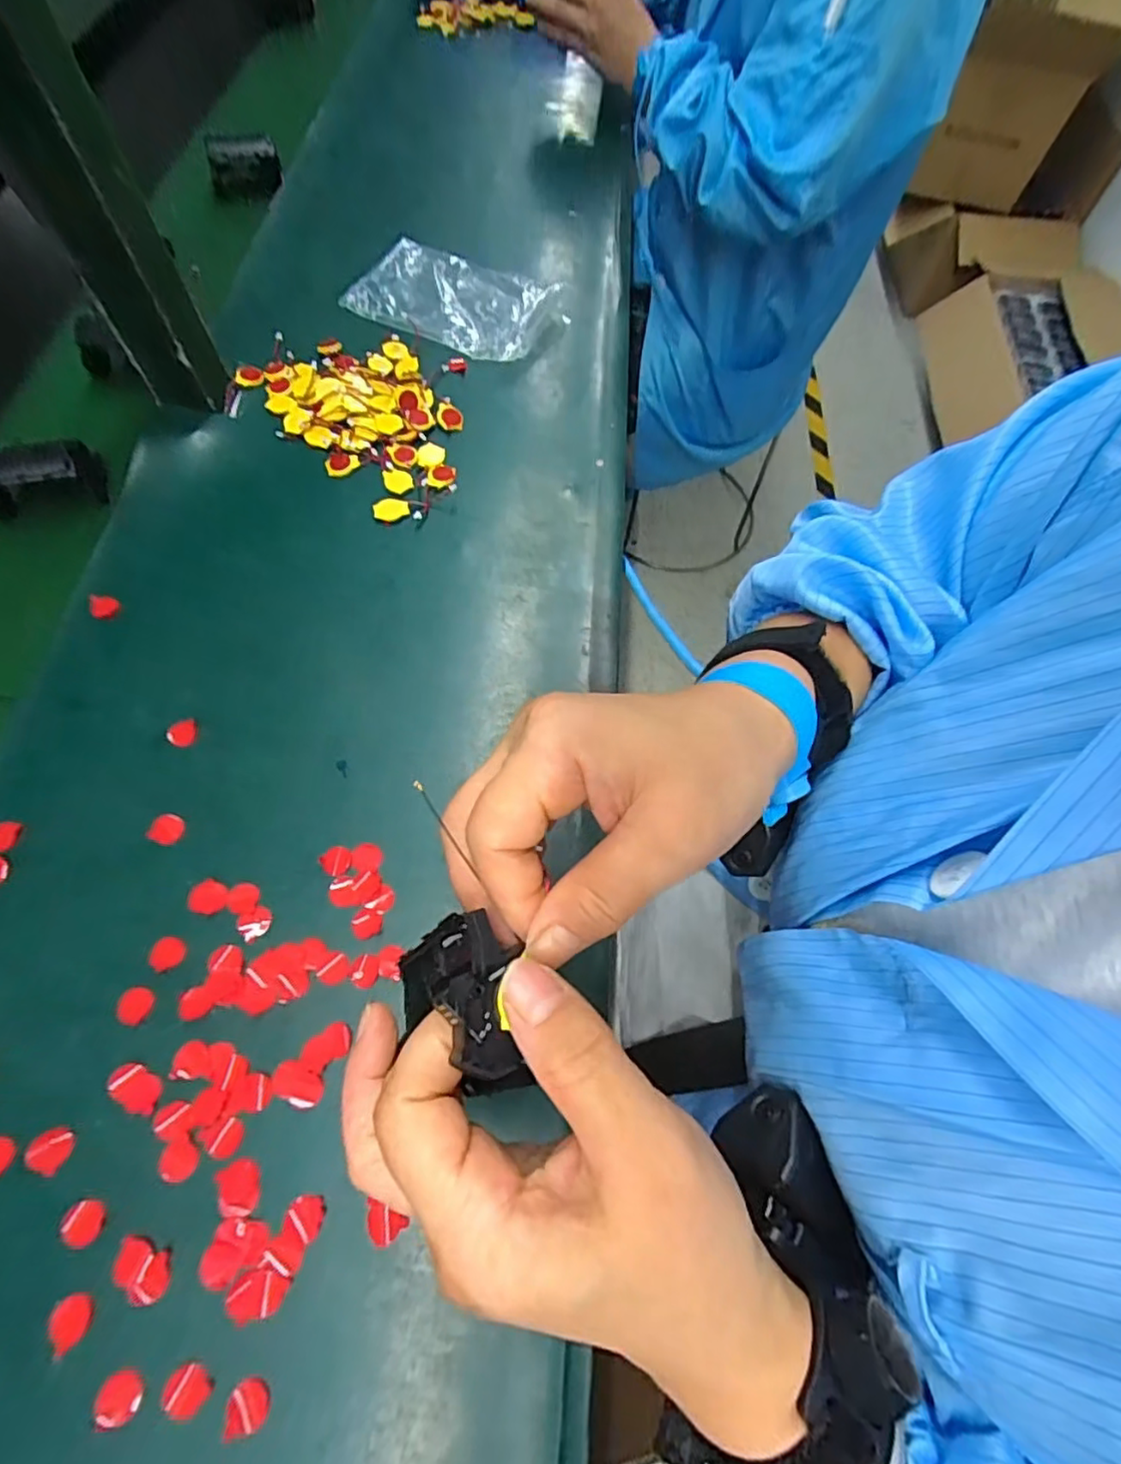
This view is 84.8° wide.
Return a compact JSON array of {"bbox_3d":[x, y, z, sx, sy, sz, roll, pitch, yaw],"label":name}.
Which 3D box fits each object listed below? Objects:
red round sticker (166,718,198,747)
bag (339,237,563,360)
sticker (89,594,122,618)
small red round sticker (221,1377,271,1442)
[{"bbox_3d":[-0.224,0.001,0.364,0.016,0.004,0.017,3,69,-8],"label":"red round sticker"},{"bbox_3d":[-0.099,-0.392,0.550,0.175,0.021,0.125,21,65,6],"label":"bag"},{"bbox_3d":[-0.298,-0.081,0.400,0.022,0.004,0.016,10,69,1],"label":"sticker"},{"bbox_3d":[-0.125,0.269,0.244,0.017,0.004,0.016,3,53,-3],"label":"small red round sticker"}]

